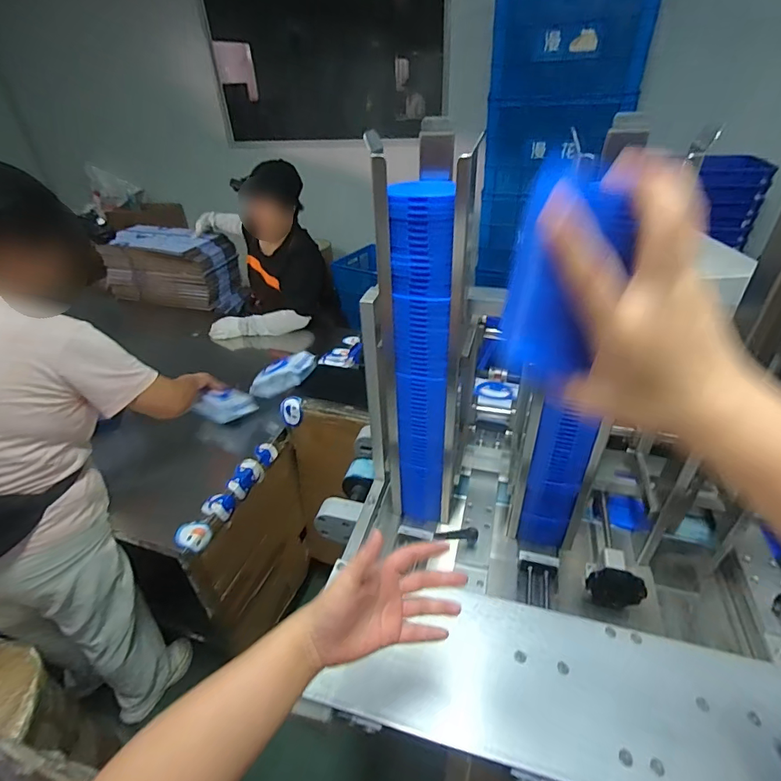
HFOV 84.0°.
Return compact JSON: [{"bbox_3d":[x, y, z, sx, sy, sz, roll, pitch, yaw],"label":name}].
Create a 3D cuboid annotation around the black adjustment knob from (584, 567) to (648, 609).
[{"bbox_3d":[0.318,0.284,0.623,0.073,0.075,0.032,7,37,13],"label":"black adjustment knob"}]

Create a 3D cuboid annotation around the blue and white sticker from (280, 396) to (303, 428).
[{"bbox_3d":[-0.280,0.063,1.241,0.074,0.090,0.022,-10,16,11],"label":"blue and white sticker"}]

